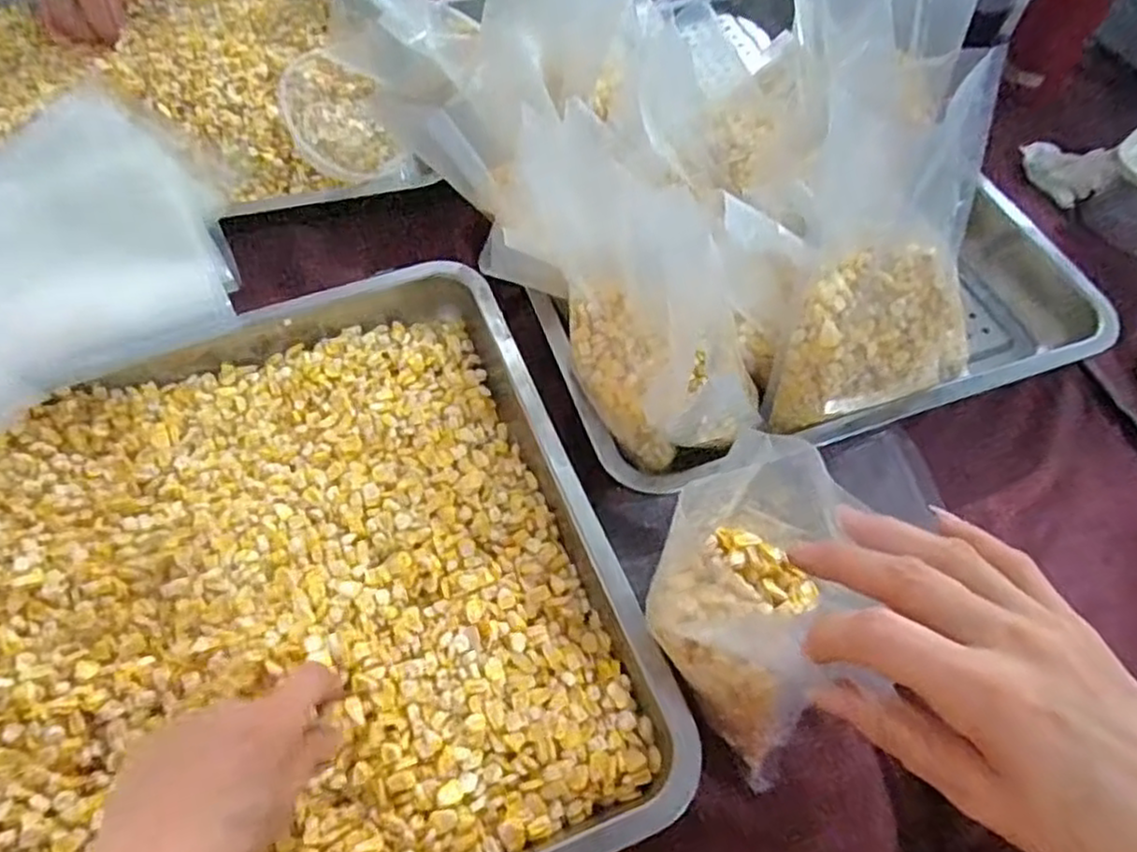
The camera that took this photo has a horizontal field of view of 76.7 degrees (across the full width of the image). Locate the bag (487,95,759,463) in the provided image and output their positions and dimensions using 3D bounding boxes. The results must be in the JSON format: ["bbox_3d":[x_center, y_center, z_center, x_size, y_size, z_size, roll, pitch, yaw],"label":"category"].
[{"bbox_3d":[0.033,-0.074,0.427,0.085,0.126,0.190,-40,66,-22],"label":"bag"}]

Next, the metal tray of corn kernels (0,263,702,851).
[{"bbox_3d":[-0.260,0.112,0.383,0.559,0.054,0.390,-18,60,-12],"label":"metal tray of corn kernels"}]

